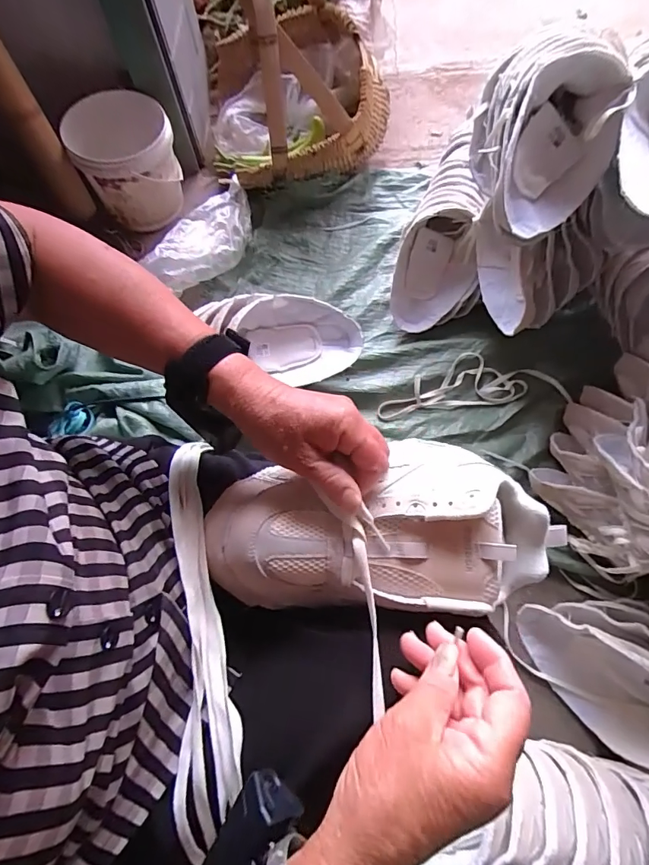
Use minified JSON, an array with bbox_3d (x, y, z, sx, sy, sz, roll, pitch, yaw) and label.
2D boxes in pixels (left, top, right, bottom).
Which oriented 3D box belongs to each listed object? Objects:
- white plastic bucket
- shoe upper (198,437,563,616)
[{"bbox_3d":[-0.377,-0.522,0.873,0.187,0.194,0.156,-22,70,-6],"label":"white plastic bucket"},{"bbox_3d":[0.037,0.071,0.338,0.257,0.067,0.124,-4,69,5],"label":"shoe upper"}]

